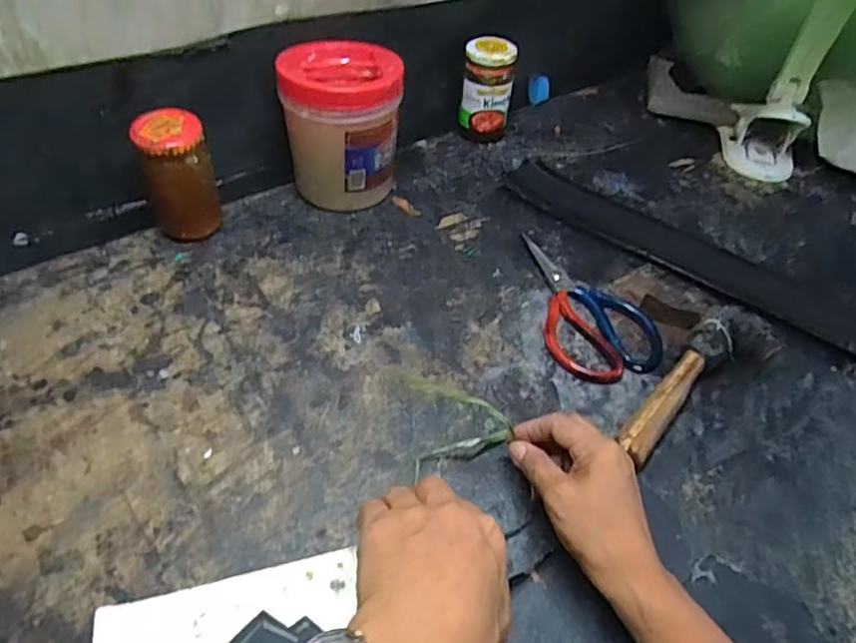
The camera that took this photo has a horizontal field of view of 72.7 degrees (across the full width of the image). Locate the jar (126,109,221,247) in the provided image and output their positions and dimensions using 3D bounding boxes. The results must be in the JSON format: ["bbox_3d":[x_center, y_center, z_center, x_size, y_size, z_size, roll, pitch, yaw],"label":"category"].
[{"bbox_3d":[-0.233,-0.132,0.552,0.059,0.117,0.056,3,48,-3],"label":"jar"}]

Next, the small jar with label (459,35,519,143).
[{"bbox_3d":[0.071,-0.279,0.712,0.059,0.115,0.052,6,48,0],"label":"small jar with label"}]

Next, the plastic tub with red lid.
[{"bbox_3d":[-0.088,-0.198,0.608,0.119,0.142,0.100,-8,49,-12],"label":"plastic tub with red lid"}]

